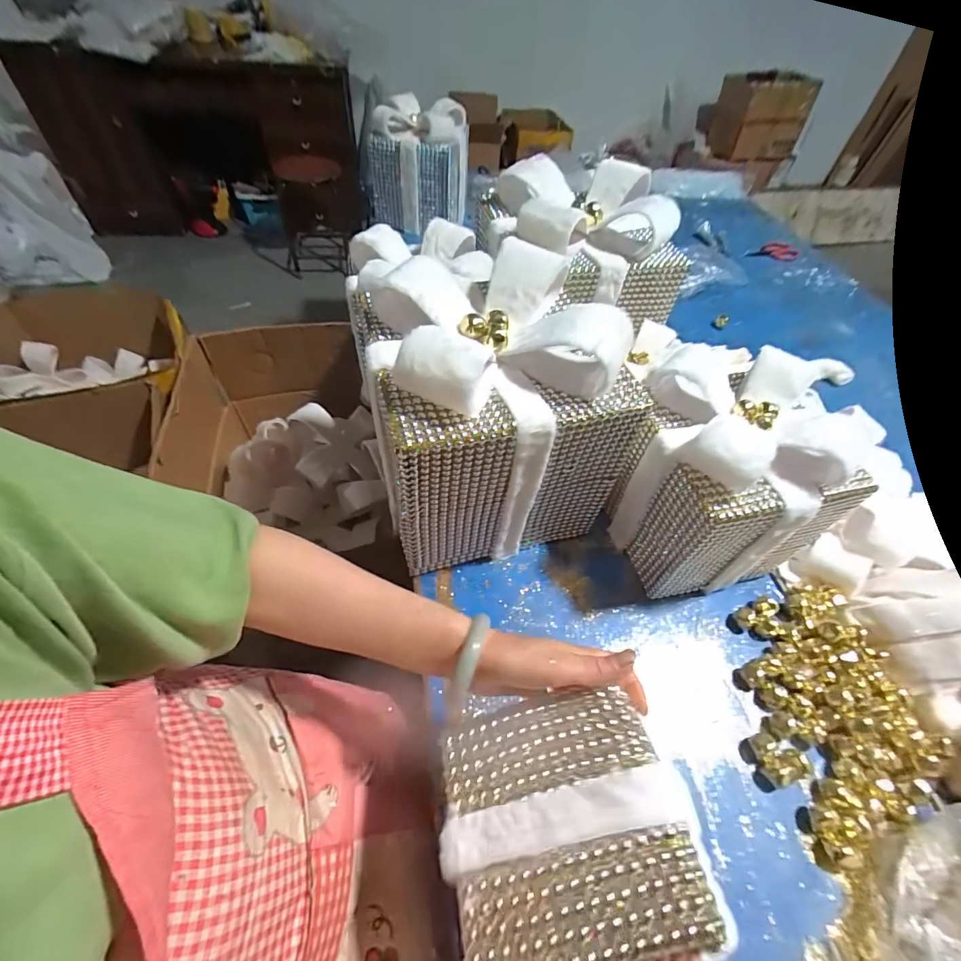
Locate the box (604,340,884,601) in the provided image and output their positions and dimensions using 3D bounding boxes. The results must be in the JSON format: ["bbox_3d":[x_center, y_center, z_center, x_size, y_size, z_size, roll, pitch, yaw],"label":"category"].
[{"bbox_3d":[0.289,-0.004,0.549,0.193,0.243,0.202,-10,55,-12],"label":"box"}]

